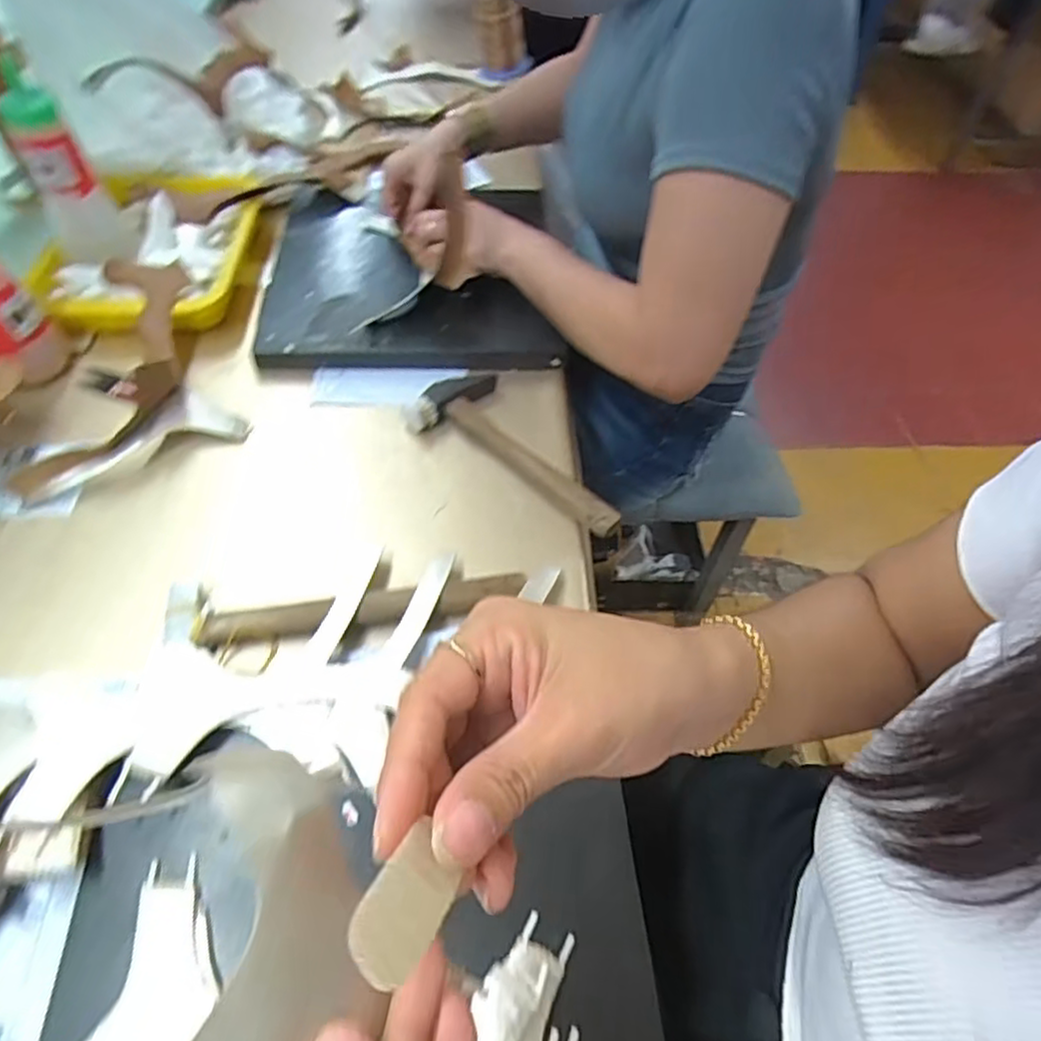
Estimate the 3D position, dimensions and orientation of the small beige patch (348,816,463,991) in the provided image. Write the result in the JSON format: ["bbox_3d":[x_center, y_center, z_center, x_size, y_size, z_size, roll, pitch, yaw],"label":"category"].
[{"bbox_3d":[-0.028,0.093,0.162,0.019,0.004,0.034,54,34,2],"label":"small beige patch"}]

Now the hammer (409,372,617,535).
[{"bbox_3d":[0.005,-0.066,0.580,0.208,0.024,0.078,31,57,18],"label":"hammer"}]

